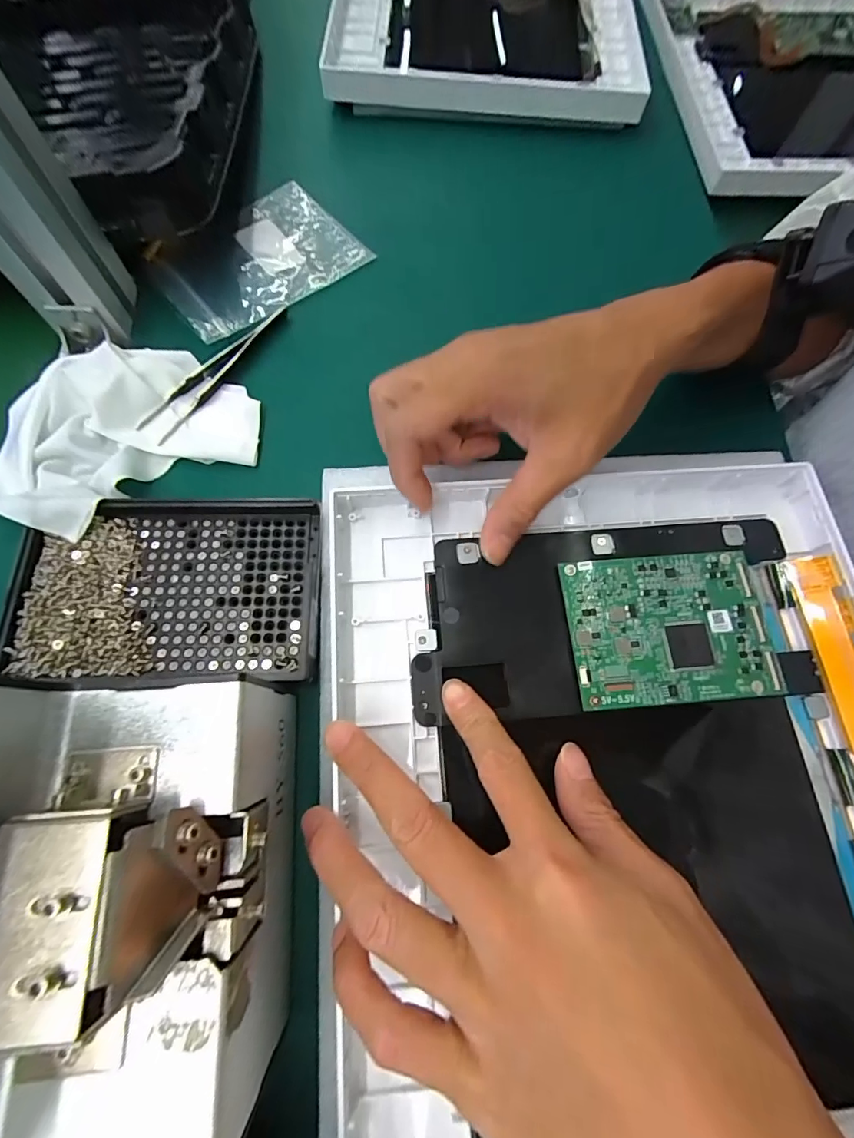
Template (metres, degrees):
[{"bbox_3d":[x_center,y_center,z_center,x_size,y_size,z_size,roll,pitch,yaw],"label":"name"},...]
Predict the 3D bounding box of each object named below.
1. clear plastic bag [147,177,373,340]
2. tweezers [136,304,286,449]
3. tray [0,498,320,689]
[{"bbox_3d":[-0.115,-0.209,0.304,0.126,0.015,0.090,-37,76,-13],"label":"clear plastic bag"},{"bbox_3d":[-0.123,-0.119,0.271,0.016,0.007,0.113,33,72,10],"label":"tweezers"},{"bbox_3d":[-0.123,0.008,0.220,0.137,0.014,0.091,-2,71,-2],"label":"tray"}]

